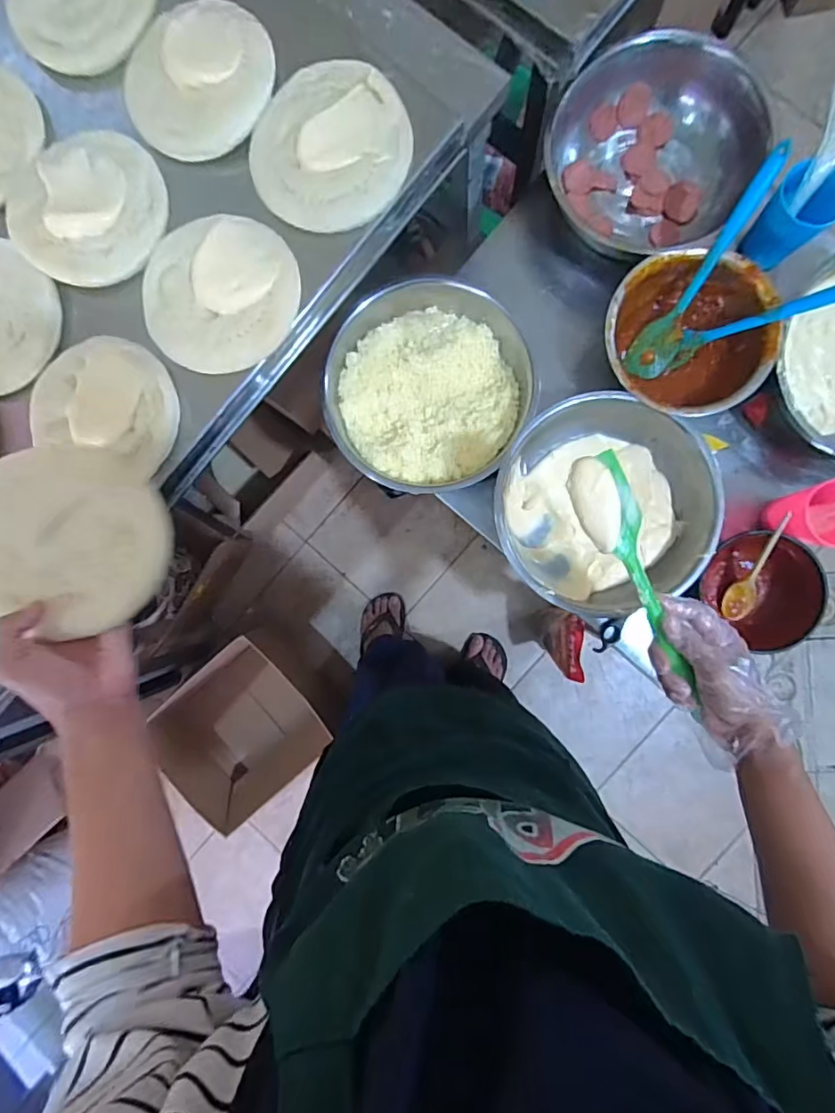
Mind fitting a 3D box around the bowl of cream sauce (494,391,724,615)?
[{"bbox_3d":[0.229,-0.066,0.665,0.257,0.081,0.246,0,89,4],"label":"bowl of cream sauce"}]

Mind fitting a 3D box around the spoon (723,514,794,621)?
[{"bbox_3d":[0.419,0.013,0.651,0.034,0.021,0.151,9,125,4],"label":"spoon"}]

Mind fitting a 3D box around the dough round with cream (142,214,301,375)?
[{"bbox_3d":[-0.186,-0.248,0.491,0.141,0.023,0.145,0,89,4],"label":"dough round with cream"}]

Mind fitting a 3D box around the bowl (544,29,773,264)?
[{"bbox_3d":[0.280,-0.488,0.656,0.233,0.139,0.210,30,91,4],"label":"bowl"}]

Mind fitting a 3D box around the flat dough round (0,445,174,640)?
[{"bbox_3d":[-0.265,-0.013,0.407,0.134,0.018,0.139,1,87,-22],"label":"flat dough round"}]

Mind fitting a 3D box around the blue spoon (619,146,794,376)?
[{"bbox_3d":[0.339,-0.340,0.633,0.051,0.027,0.257,29,117,4],"label":"blue spoon"}]

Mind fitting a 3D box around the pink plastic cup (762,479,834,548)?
[{"bbox_3d":[0.467,-0.046,0.628,0.075,0.102,0.074,0,89,4],"label":"pink plastic cup"}]

